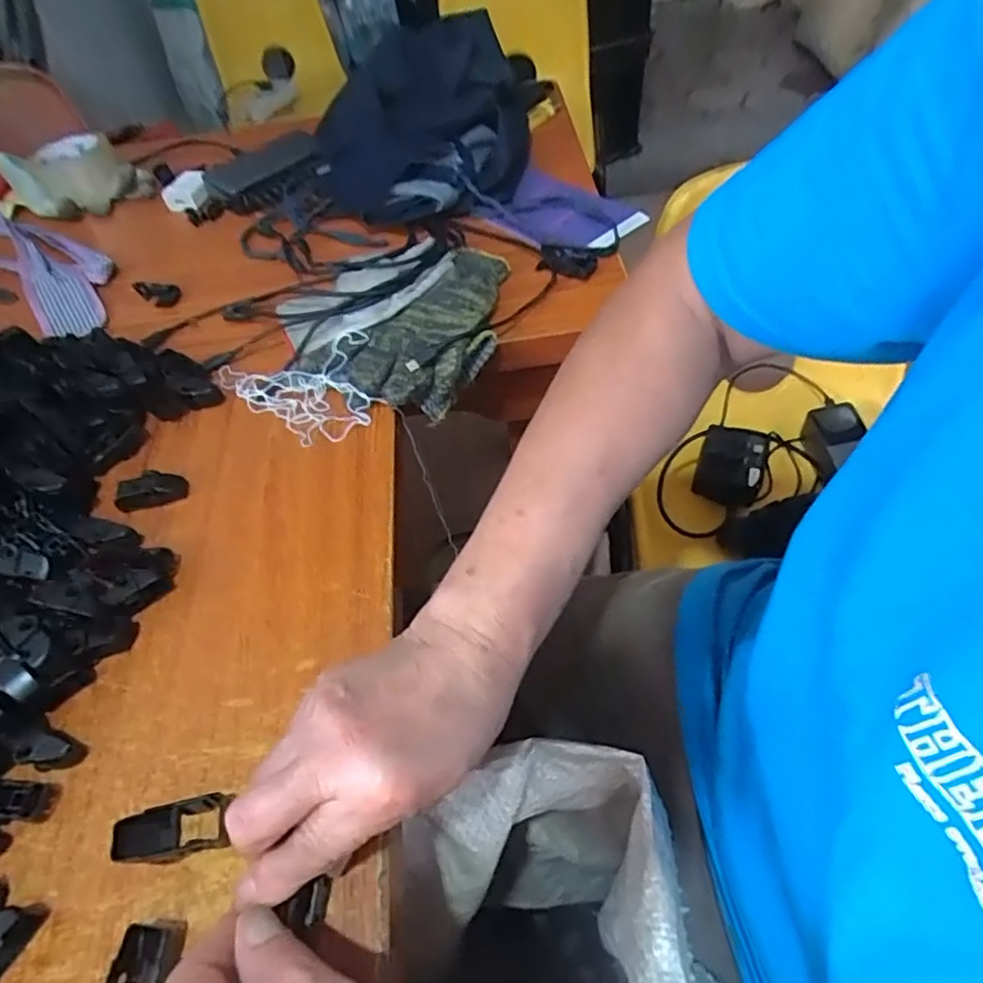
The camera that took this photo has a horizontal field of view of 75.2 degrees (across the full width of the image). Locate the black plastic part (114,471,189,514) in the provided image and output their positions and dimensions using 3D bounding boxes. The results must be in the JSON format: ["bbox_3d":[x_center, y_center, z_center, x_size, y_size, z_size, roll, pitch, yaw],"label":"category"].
[{"bbox_3d":[-0.235,-0.001,0.439,0.045,0.018,0.018,-15,52,-4],"label":"black plastic part"}]

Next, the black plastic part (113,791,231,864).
[{"bbox_3d":[-0.153,0.161,0.306,0.046,0.021,0.025,-14,52,-3],"label":"black plastic part"}]

